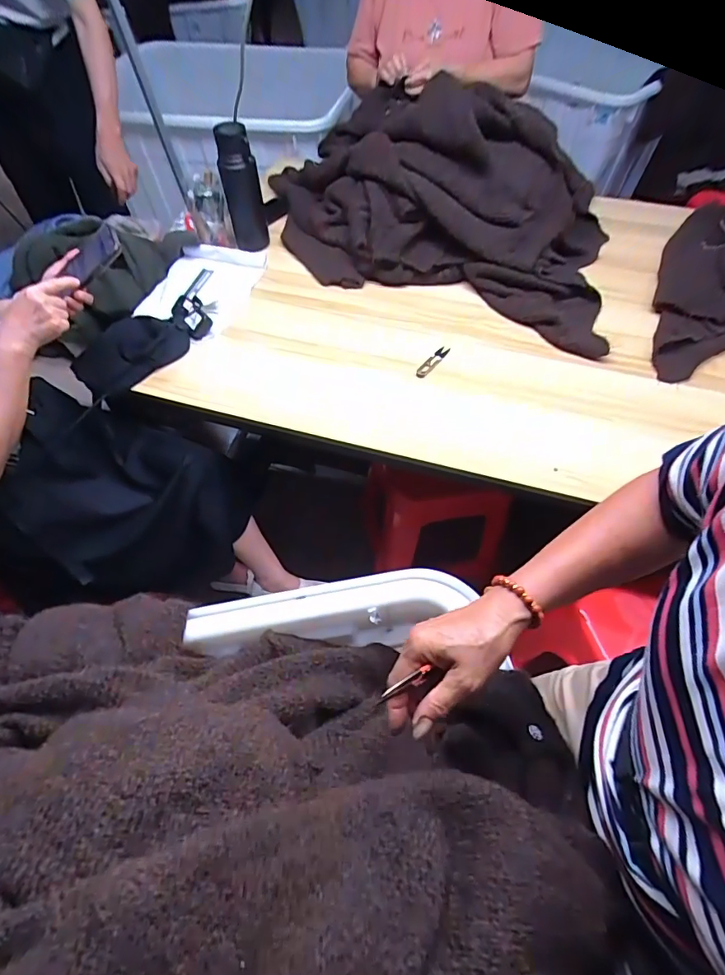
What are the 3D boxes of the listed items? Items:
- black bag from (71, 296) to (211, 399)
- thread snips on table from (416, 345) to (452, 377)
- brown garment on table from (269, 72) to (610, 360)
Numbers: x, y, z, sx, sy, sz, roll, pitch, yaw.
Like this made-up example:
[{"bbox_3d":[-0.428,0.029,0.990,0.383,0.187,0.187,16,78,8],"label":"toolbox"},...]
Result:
[{"bbox_3d":[-0.421,-0.288,0.919,0.106,0.083,0.281,37,65,23],"label":"black bag"},{"bbox_3d":[0.137,-0.245,0.923,0.021,0.009,0.093,35,64,22],"label":"thread snips on table"},{"bbox_3d":[0.173,-0.676,1.088,0.882,0.229,0.518,20,59,14],"label":"brown garment on table"}]

